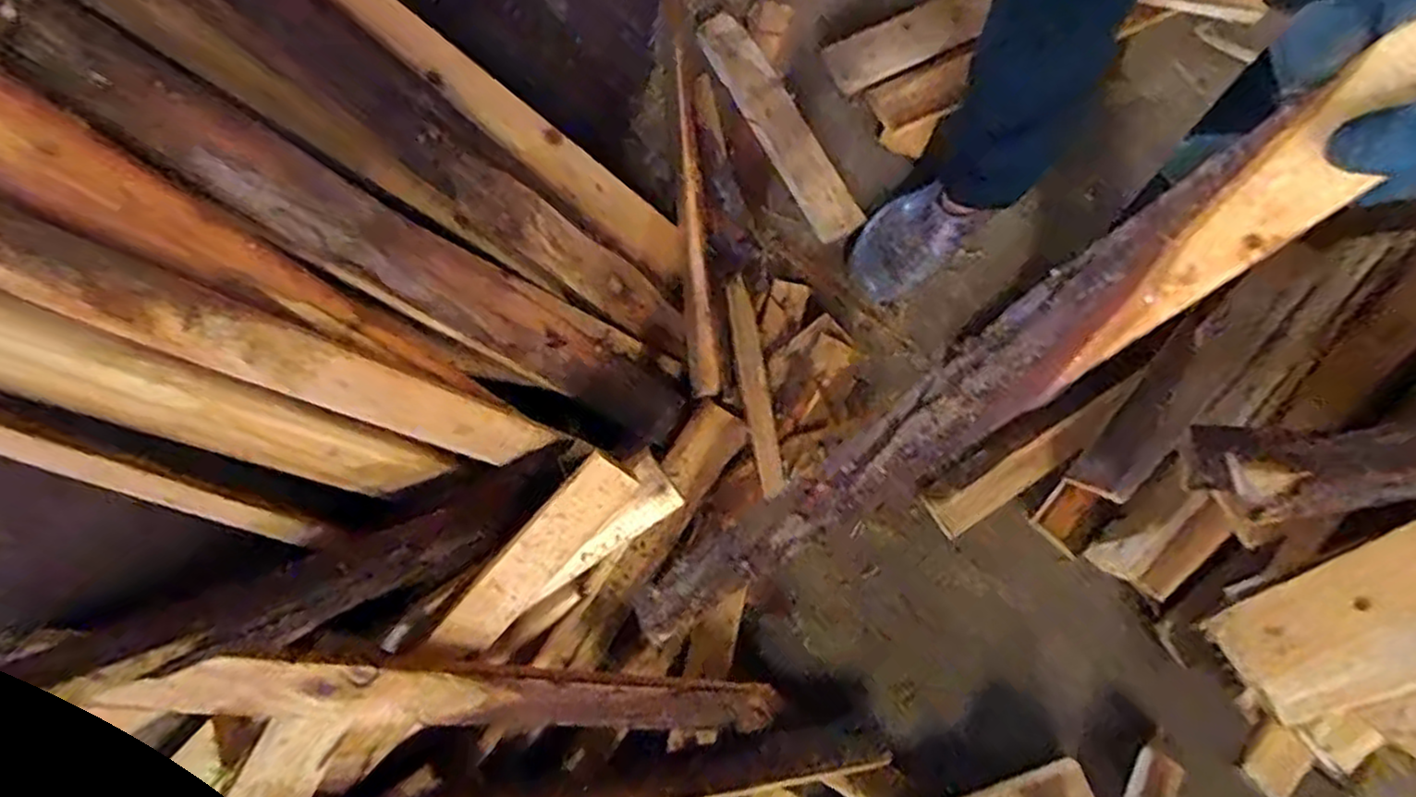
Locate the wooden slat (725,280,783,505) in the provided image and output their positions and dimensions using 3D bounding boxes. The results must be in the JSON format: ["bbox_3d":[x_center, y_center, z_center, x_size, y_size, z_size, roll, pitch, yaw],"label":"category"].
[{"bbox_3d":[0.045,-0.014,0.701,0.025,0.019,0.214,-8,73,-2],"label":"wooden slat"}]

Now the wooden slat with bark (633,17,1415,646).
[{"bbox_3d":[0.122,-0.002,0.339,0.455,0.012,0.041,-41,74,26],"label":"wooden slat with bark"}]

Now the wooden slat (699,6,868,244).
[{"bbox_3d":[0.081,-0.303,0.805,0.063,0.027,0.280,-31,87,-8],"label":"wooden slat"}]

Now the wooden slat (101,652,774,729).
[{"bbox_3d":[-0.158,0.217,0.525,0.444,0.043,0.046,12,72,-21],"label":"wooden slat"}]

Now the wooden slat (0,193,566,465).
[{"bbox_3d":[-0.260,-0.027,0.455,0.024,0.379,0.044,-3,68,41],"label":"wooden slat"}]

